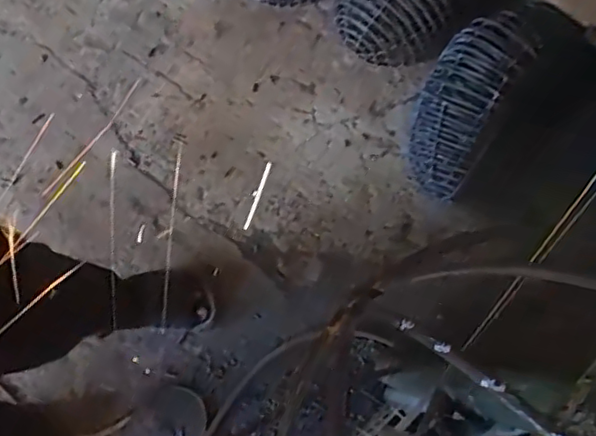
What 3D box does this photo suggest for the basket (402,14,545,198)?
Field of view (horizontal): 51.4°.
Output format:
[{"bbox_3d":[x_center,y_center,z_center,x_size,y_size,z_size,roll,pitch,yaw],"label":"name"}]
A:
[{"bbox_3d":[0.332,-0.228,1.188,0.184,0.175,0.374,30,76,6],"label":"basket"}]

